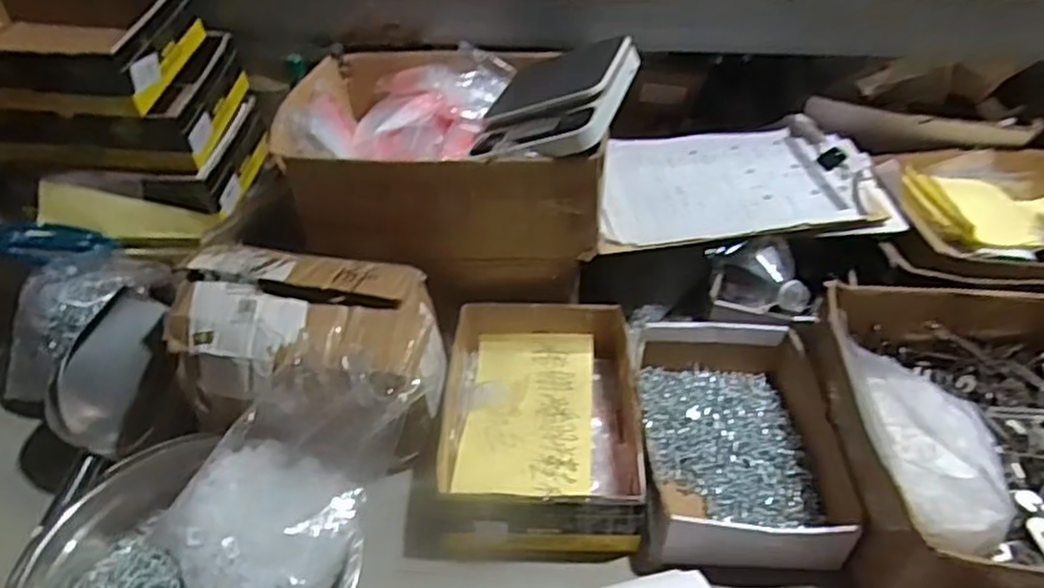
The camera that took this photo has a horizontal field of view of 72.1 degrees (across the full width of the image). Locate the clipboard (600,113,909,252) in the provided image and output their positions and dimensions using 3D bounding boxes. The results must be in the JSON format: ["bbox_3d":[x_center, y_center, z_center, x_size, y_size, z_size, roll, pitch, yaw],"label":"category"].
[{"bbox_3d":[0.257,-0.143,0.876,0.357,0.036,0.233,-4,39,-5],"label":"clipboard"}]

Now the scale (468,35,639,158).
[{"bbox_3d":[0.031,-0.189,0.723,0.146,0.035,0.178,-7,40,28],"label":"scale"}]

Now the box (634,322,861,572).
[{"bbox_3d":[0.201,0.134,0.690,0.172,0.060,0.269,1,39,1],"label":"box"}]

